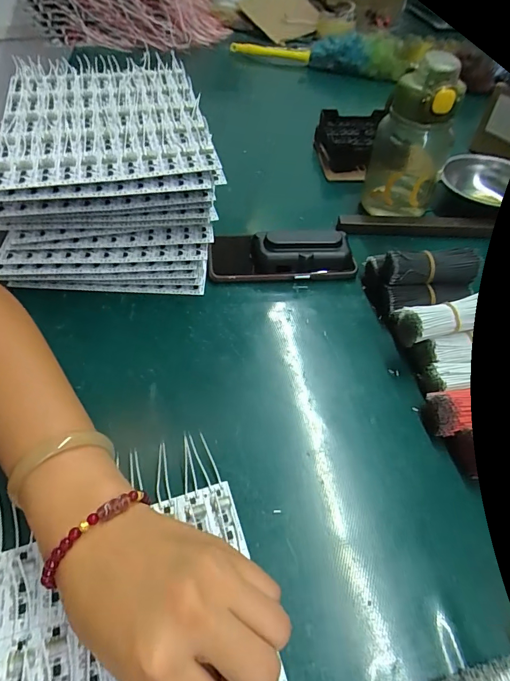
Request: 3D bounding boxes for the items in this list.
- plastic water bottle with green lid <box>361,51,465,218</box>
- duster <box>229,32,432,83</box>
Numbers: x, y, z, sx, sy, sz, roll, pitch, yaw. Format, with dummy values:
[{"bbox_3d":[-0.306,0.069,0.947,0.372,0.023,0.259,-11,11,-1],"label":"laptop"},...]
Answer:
[{"bbox_3d":[0.191,-0.237,0.471,0.088,0.181,0.072,18,55,13],"label":"plastic water bottle with green lid"},{"bbox_3d":[0.158,-0.620,0.842,0.422,0.074,0.089,8,53,6],"label":"duster"}]

